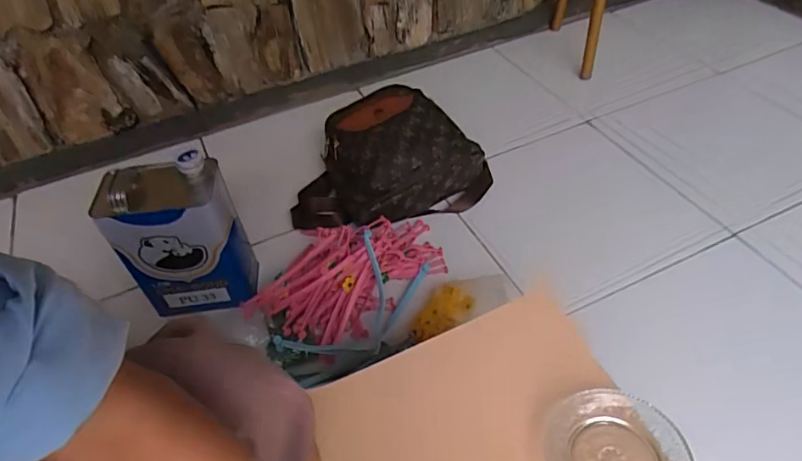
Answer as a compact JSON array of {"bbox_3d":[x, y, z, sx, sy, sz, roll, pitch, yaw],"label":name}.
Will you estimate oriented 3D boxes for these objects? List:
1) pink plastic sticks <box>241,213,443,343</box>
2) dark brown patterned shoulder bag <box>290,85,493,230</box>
[{"bbox_3d":[-0.085,0.063,0.868,0.315,0.094,0.230,-9,46,-3],"label":"pink plastic sticks"},{"bbox_3d":[-0.042,-0.131,1.003,0.346,0.164,0.274,-29,51,-21],"label":"dark brown patterned shoulder bag"}]

